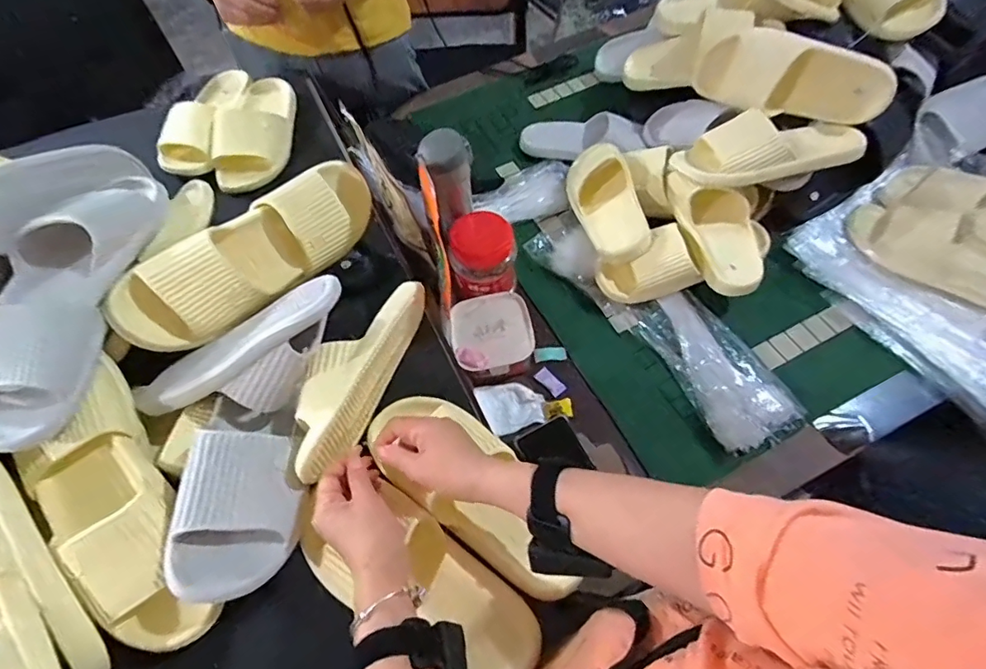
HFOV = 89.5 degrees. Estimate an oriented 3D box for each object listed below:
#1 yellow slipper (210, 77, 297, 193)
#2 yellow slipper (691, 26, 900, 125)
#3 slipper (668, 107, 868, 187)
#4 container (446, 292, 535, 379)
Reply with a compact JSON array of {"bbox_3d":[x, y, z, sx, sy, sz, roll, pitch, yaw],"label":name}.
[{"bbox_3d":[-0.380,-0.344,0.808,0.101,0.060,0.246,0,61,2],"label":"yellow slipper"},{"bbox_3d":[0.454,-0.391,0.757,0.266,0.106,0.065,29,66,17],"label":"yellow slipper"},{"bbox_3d":[0.409,-0.268,0.722,0.264,0.085,0.105,-6,61,-1],"label":"slipper"},{"bbox_3d":[-0.002,0.004,0.712,0.110,0.062,0.120,-10,61,-4],"label":"container"}]

